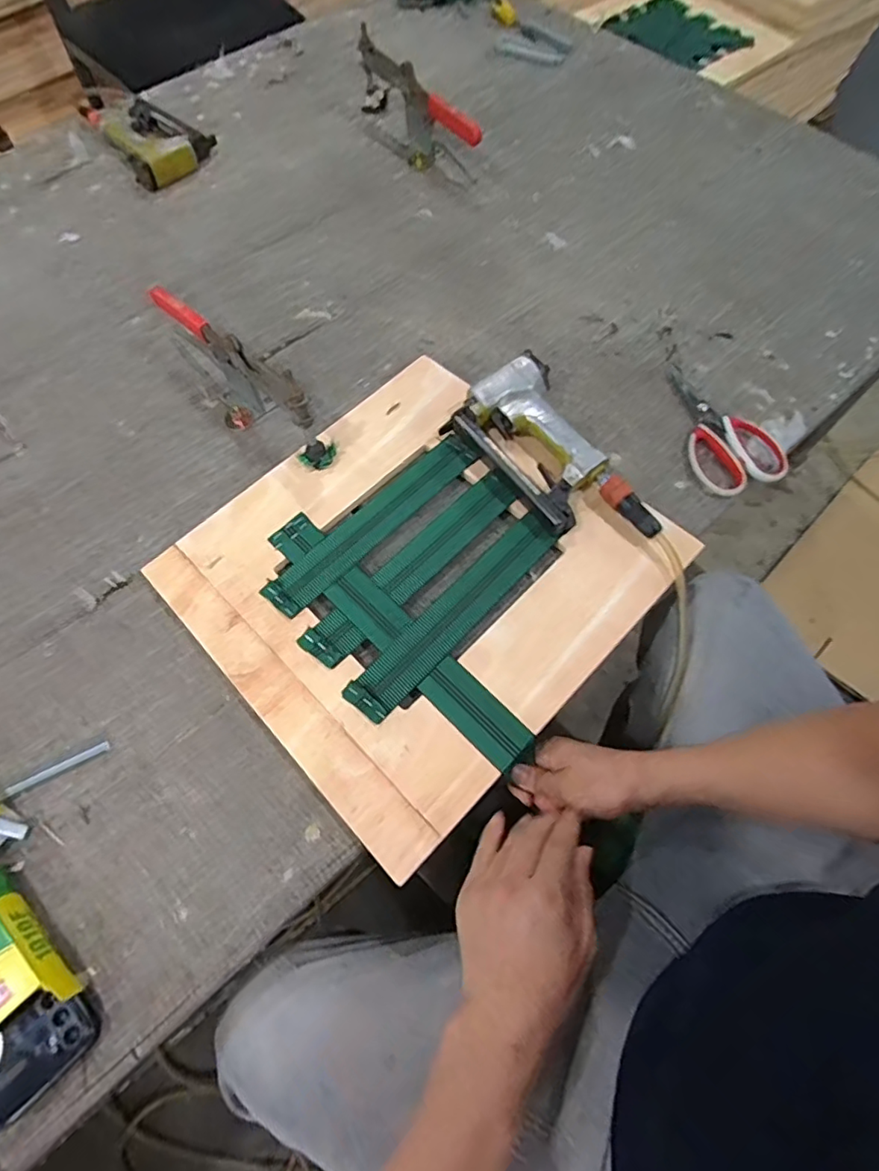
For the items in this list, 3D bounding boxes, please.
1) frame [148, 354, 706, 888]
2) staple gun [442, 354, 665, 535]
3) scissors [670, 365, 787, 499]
[{"bbox_3d":[-0.024,-0.016,0.580,0.402,0.026,0.395,-41,71,-17],"label":"frame"},{"bbox_3d":[0.123,-0.132,0.613,0.130,0.050,0.250,-33,69,-14],"label":"staple gun"},{"bbox_3d":[0.325,-0.190,0.658,0.099,0.013,0.189,-13,65,-5],"label":"scissors"}]

